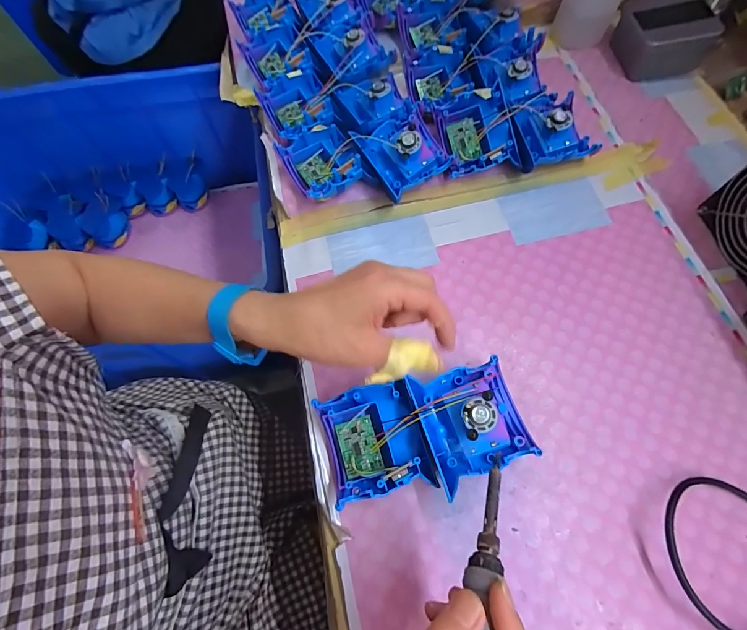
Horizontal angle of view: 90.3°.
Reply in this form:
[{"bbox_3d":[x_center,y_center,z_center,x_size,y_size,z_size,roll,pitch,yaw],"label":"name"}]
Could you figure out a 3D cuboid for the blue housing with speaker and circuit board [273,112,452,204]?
[{"bbox_3d":[-0.008,-0.162,0.406,0.173,0.046,0.100,-8,67,0],"label":"blue housing with speaker and circuit board"}]

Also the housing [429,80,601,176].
[{"bbox_3d":[0.153,-0.197,0.406,0.156,0.055,0.085,-13,68,-2],"label":"housing"}]

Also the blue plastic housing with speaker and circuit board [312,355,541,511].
[{"bbox_3d":[0.039,0.091,0.299,0.151,0.031,0.087,-16,68,-3],"label":"blue plastic housing with speaker and circuit board"}]

